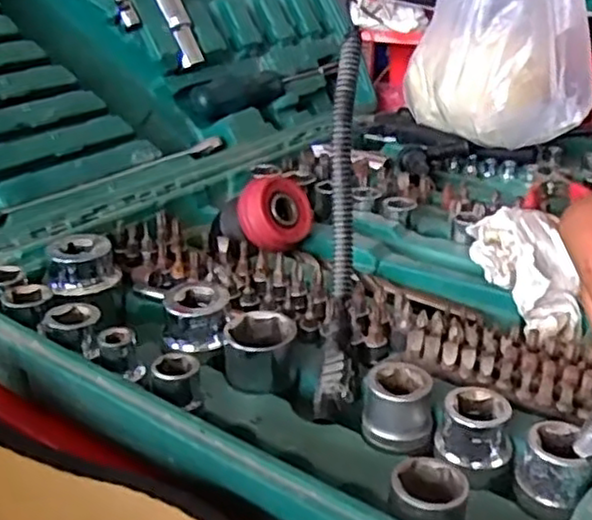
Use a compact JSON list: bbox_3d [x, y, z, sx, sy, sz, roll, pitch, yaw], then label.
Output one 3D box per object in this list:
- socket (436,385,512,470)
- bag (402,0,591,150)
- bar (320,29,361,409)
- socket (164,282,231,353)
[{"bbox_3d":[0.064,0.059,0.250,0.023,0.018,0.025,6,26,10],"label":"socket"},{"bbox_3d":[0.142,-0.179,0.492,0.084,0.207,0.132,-6,27,-16],"label":"bag"},{"bbox_3d":[0.021,-0.021,0.321,0.012,0.172,0.032,3,-14,2],"label":"bar"},{"bbox_3d":[-0.045,0.025,0.321,0.027,0.018,0.029,2,26,1],"label":"socket"}]

